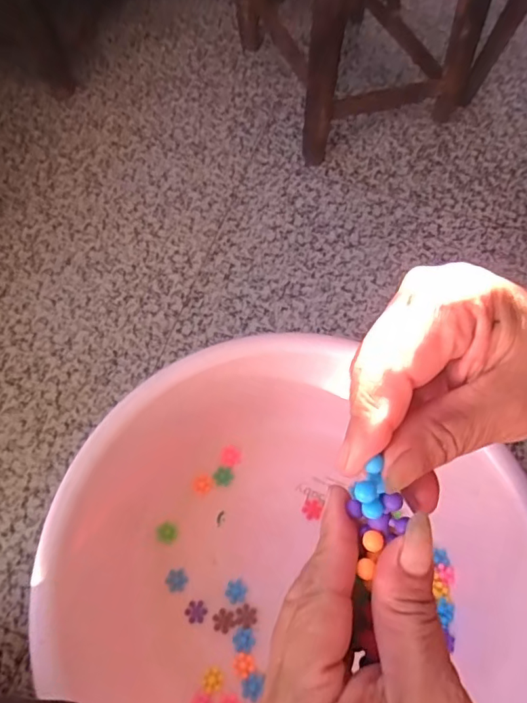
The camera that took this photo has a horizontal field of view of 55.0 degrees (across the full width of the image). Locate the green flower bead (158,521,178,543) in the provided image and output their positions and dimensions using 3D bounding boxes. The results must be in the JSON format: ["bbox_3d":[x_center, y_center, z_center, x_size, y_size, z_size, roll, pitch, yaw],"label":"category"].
[{"bbox_3d":[-0.122,0.228,0.640,0.026,0.004,0.024,23,66,-7],"label":"green flower bead"}]

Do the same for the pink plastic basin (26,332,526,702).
[{"bbox_3d":[0.014,0.252,0.545,0.427,0.174,0.472,-36,71,-16],"label":"pink plastic basin"}]

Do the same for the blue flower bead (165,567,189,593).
[{"bbox_3d":[-0.106,0.282,0.623,0.024,0.007,0.027,-33,70,-15],"label":"blue flower bead"}]

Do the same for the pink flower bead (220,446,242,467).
[{"bbox_3d":[-0.042,0.138,0.671,0.028,0.007,0.027,15,90,-7],"label":"pink flower bead"}]

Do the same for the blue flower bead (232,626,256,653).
[{"bbox_3d":[-0.023,0.340,0.597,0.024,0.004,0.027,-24,68,-11],"label":"blue flower bead"}]

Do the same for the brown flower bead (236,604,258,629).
[{"bbox_3d":[-0.020,0.316,0.604,0.027,0.004,0.024,24,67,10],"label":"brown flower bead"}]

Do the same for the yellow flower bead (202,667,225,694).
[{"bbox_3d":[-0.057,0.373,0.575,0.024,0.007,0.024,0,65,-1],"label":"yellow flower bead"}]

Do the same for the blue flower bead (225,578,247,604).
[{"bbox_3d":[-0.033,0.292,0.617,0.026,0.007,0.026,0,65,-1],"label":"blue flower bead"}]

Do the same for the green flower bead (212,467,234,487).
[{"bbox_3d":[-0.053,0.165,0.669,0.025,0.012,0.023,0,65,-1],"label":"green flower bead"}]

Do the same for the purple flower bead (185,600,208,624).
[{"bbox_3d":[-0.080,0.311,0.605,0.026,0.004,0.024,-1,65,-1],"label":"purple flower bead"}]

